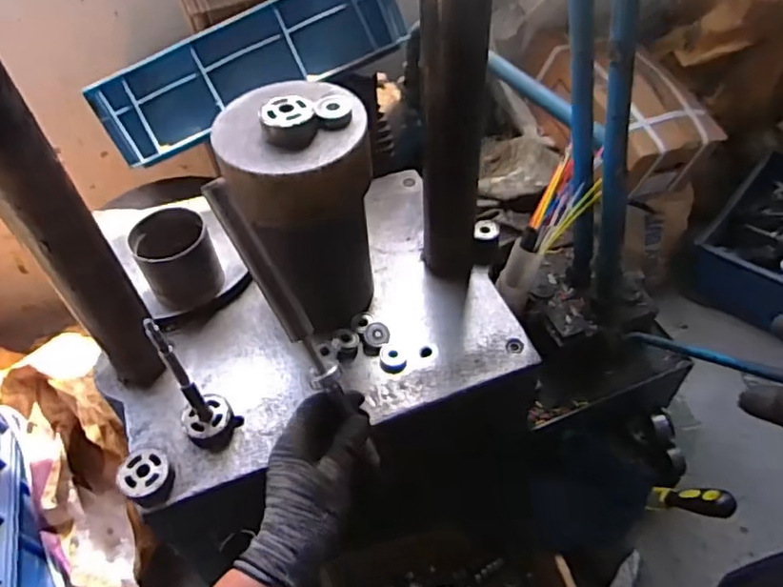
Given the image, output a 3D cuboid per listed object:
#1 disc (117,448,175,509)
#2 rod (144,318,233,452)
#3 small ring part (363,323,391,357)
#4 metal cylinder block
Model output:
[{"bbox_3d":[-0.248,0.186,0.609,0.055,0.023,0.049,32,59,26],"label":"disc"},{"bbox_3d":[-0.198,0.089,0.586,0.051,0.180,0.054,-29,55,-19],"label":"rod"},{"bbox_3d":[-0.017,0.054,0.708,0.030,0.017,0.034,1,51,5],"label":"small ring part"},{"bbox_3d":[-0.090,-0.083,0.658,0.140,0.274,0.129,-13,51,-7],"label":"metal cylinder block"}]

